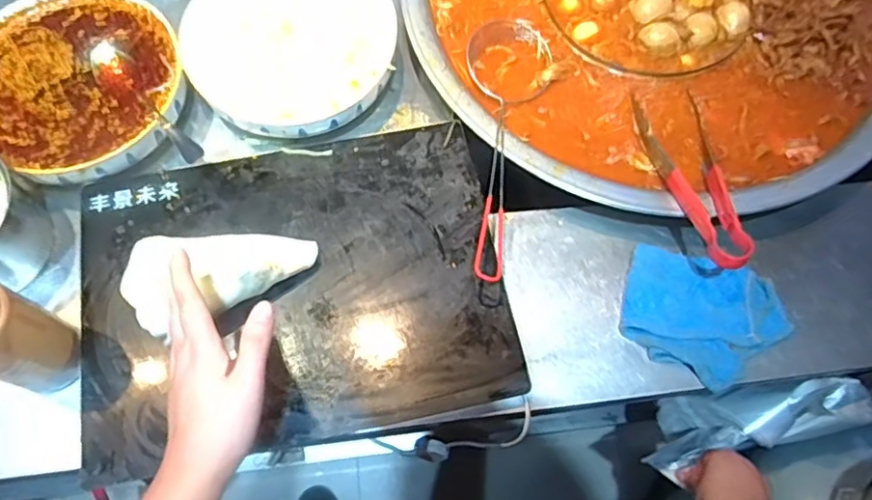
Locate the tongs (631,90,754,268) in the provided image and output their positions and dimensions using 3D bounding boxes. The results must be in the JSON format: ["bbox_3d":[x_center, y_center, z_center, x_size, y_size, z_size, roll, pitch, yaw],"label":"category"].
[{"bbox_3d":[0.262,-0.072,0.607,0.070,0.026,0.210,-9,56,-4],"label":"tongs"}]

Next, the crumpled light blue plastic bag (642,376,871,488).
[{"bbox_3d":[0.401,0.214,0.776,0.261,0.109,0.079,-27,65,34],"label":"crumpled light blue plastic bag"}]

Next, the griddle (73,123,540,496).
[{"bbox_3d":[-0.137,0.032,0.592,0.389,0.017,0.296,-12,69,-5],"label":"griddle"}]

